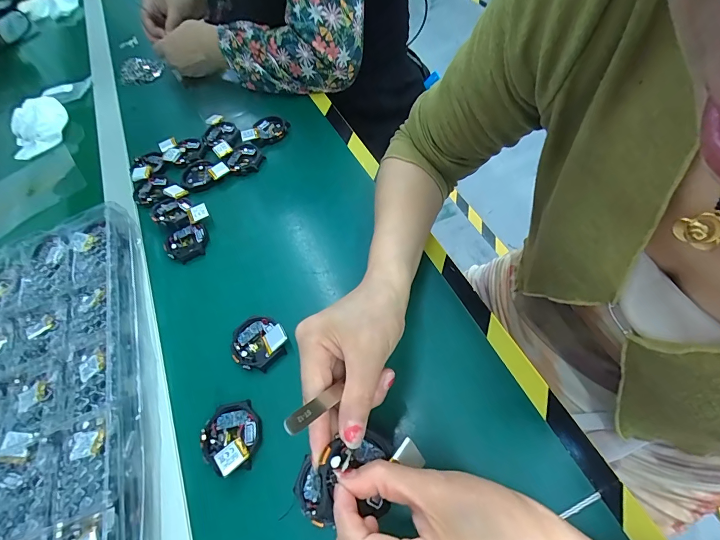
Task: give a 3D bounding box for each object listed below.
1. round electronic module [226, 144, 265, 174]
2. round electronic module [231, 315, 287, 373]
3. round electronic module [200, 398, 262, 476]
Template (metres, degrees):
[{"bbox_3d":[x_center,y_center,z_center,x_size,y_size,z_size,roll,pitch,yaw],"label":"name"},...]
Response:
[{"bbox_3d":[-0.154,-0.146,0.475,0.046,0.007,0.047,-5,59,8],"label":"round electronic module"},{"bbox_3d":[-0.098,0.067,0.342,0.048,0.019,0.052,-5,59,8],"label":"round electronic module"},{"bbox_3d":[-0.108,0.142,0.305,0.047,0.025,0.054,-16,58,1],"label":"round electronic module"}]

